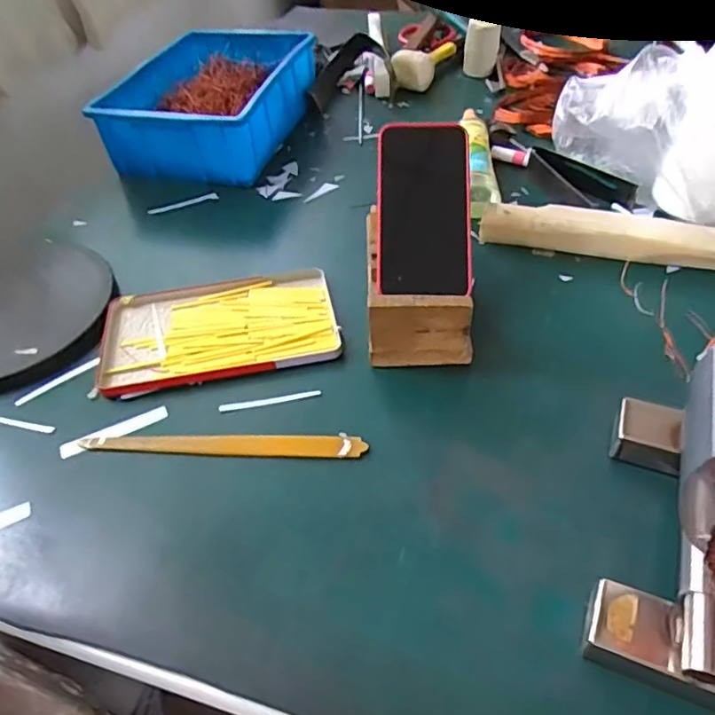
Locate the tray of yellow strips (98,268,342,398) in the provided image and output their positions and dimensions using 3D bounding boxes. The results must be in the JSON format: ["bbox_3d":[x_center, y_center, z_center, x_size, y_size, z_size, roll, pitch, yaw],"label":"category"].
[{"bbox_3d":[-0.123,-0.031,0.514,0.201,0.014,0.129,-10,47,-3],"label":"tray of yellow strips"}]

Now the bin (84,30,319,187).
[{"bbox_3d":[-0.182,-0.342,0.762,0.197,0.091,0.301,11,49,15],"label":"bin"}]

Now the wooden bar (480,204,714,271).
[{"bbox_3d":[0.278,-0.111,0.528,0.319,0.024,0.042,12,50,17],"label":"wooden bar"}]

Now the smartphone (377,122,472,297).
[{"bbox_3d":[0.059,-0.129,0.497,0.079,0.009,0.153,2,82,2],"label":"smartphone"}]

